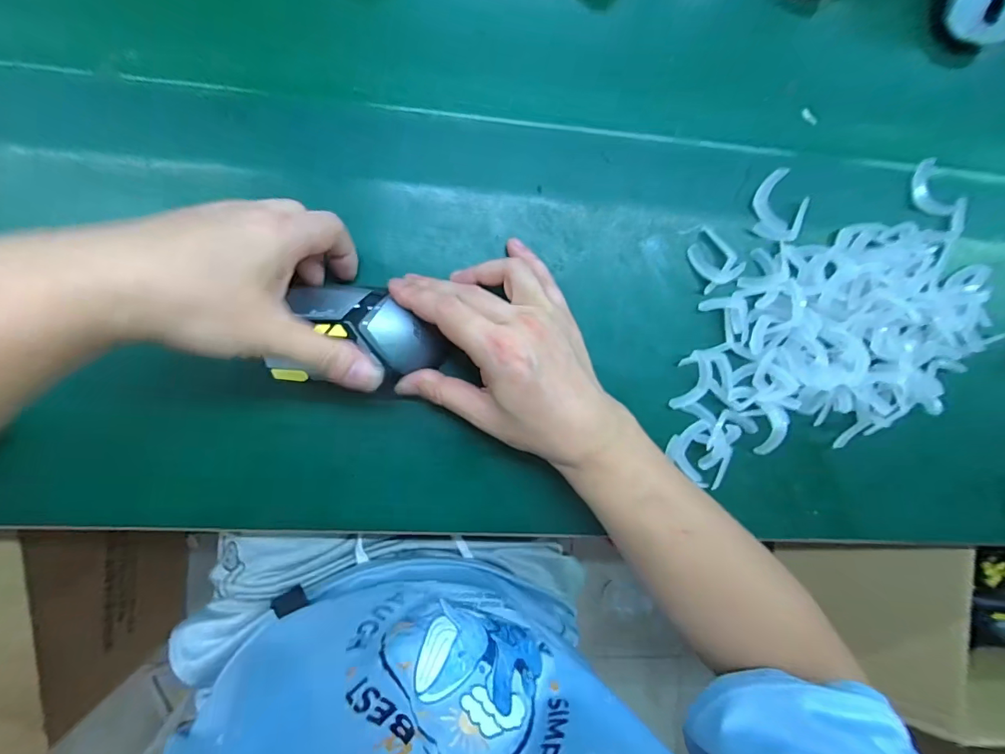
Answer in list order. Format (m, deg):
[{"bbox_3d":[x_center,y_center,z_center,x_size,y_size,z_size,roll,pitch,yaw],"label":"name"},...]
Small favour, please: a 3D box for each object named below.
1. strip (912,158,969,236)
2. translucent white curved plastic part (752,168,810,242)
[{"bbox_3d":[0.352,-0.144,0.361,0.063,0.011,0.029,44,83,-6],"label":"strip"},{"bbox_3d":[0.211,-0.129,0.340,0.041,0.009,0.051,22,90,-6],"label":"translucent white curved plastic part"}]

